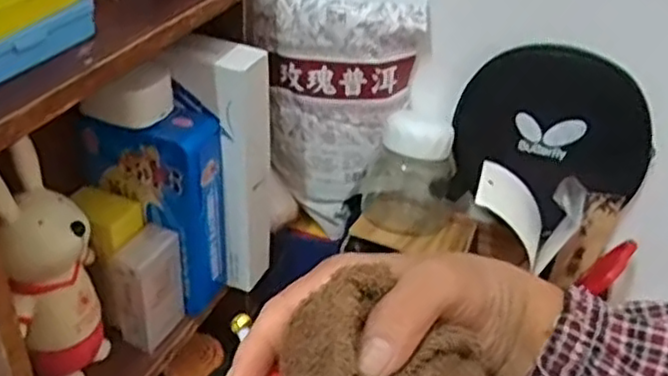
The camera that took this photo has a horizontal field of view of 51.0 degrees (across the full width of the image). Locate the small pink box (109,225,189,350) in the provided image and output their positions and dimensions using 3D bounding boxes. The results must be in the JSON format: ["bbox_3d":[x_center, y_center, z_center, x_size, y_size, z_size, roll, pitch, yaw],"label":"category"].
[{"bbox_3d":[-0.156,0.084,0.592,0.036,0.091,0.053,23,38,24],"label":"small pink box"}]

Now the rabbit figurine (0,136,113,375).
[{"bbox_3d":[-0.209,0.064,0.522,0.060,0.193,0.063,-12,38,-24],"label":"rabbit figurine"}]

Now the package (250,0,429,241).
[{"bbox_3d":[-0.001,-0.077,0.659,0.149,0.234,0.040,5,34,0],"label":"package"}]

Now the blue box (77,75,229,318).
[{"bbox_3d":[-0.151,0.011,0.604,0.101,0.181,0.053,15,36,15],"label":"blue box"}]

